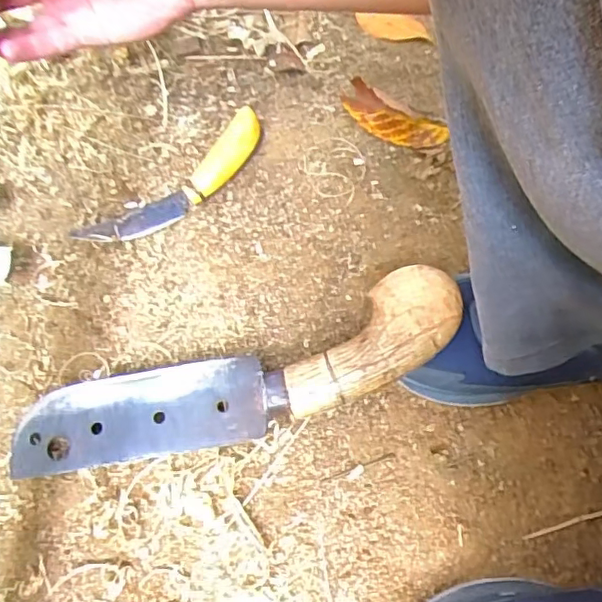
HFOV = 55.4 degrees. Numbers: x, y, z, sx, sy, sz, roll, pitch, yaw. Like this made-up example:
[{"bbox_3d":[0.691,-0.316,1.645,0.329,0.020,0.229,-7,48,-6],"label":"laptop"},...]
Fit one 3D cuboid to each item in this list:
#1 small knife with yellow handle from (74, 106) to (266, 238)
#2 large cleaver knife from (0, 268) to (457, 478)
[{"bbox_3d":[-0.124,-0.117,0.566,0.208,0.033,0.048,-34,71,-14],"label":"small knife with yellow handle"},{"bbox_3d":[-0.054,0.065,0.459,0.375,0.024,0.087,-18,67,6],"label":"large cleaver knife"}]

